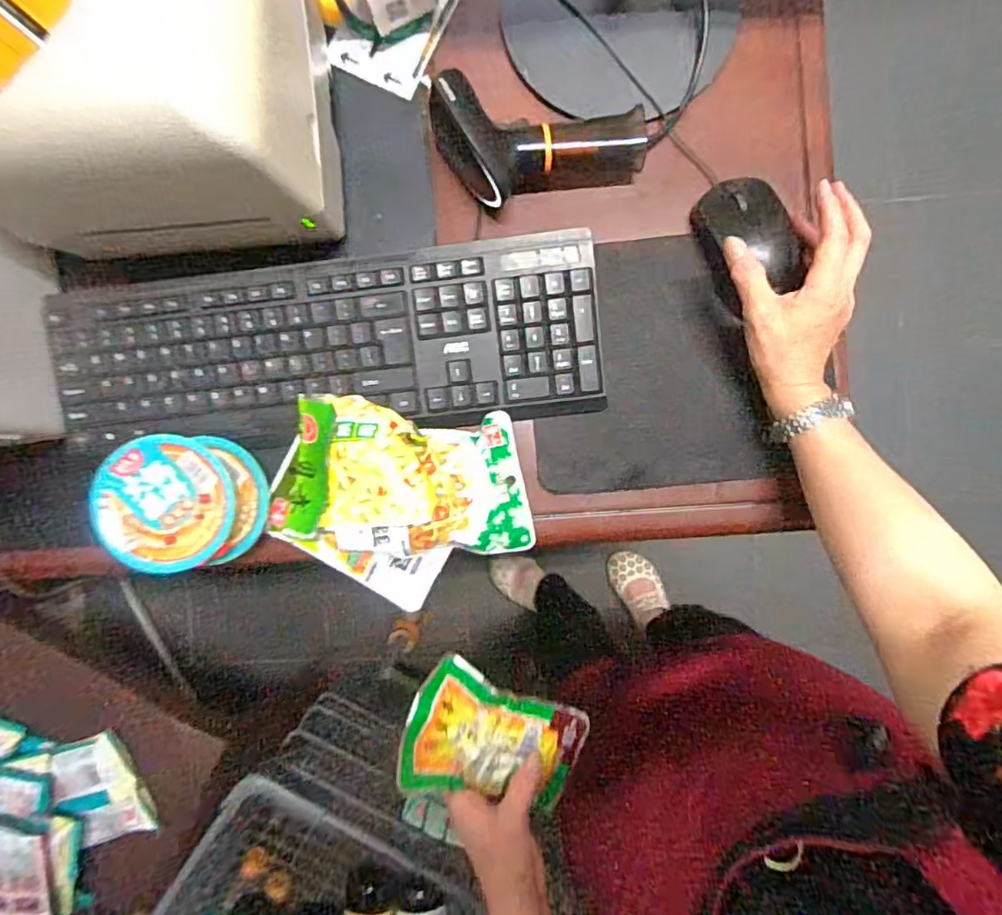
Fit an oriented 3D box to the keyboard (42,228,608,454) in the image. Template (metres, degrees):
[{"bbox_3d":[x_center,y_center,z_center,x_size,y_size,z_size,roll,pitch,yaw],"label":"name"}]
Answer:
[{"bbox_3d":[-0.135,-0.084,0.463,0.414,0.031,0.131,-6,90,3],"label":"keyboard"}]

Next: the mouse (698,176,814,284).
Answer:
[{"bbox_3d":[0.188,-0.167,0.450,0.058,0.037,0.092,-22,89,3],"label":"mouse"}]

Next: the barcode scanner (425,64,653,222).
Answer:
[{"bbox_3d":[0.028,-0.230,0.451,0.162,0.062,0.079,-1,90,-11],"label":"barcode scanner"}]

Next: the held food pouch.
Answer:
[{"bbox_3d":[-0.004,0.229,0.473,0.139,0.026,0.090,25,79,-7],"label":"held food pouch"}]

